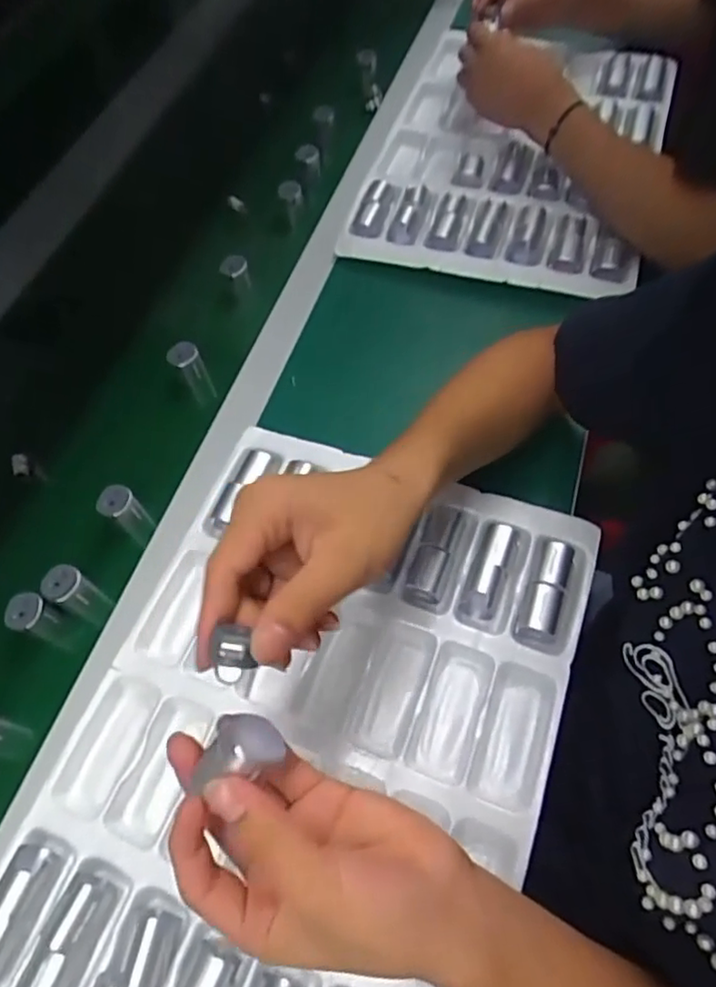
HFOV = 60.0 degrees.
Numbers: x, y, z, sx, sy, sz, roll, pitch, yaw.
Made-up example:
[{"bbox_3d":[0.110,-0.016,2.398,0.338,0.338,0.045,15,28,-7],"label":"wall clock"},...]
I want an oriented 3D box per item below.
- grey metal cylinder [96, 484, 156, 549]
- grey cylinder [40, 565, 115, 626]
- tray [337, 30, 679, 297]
[{"bbox_3d":[-0.207,0.020,0.556,0.027,0.071,0.030,39,67,20],"label":"grey metal cylinder"},{"bbox_3d":[-0.234,0.086,0.519,0.030,0.068,0.030,30,64,16],"label":"grey cylinder"},{"bbox_3d":[0.196,-0.423,0.759,0.321,0.026,0.457,14,62,13],"label":"tray"}]

